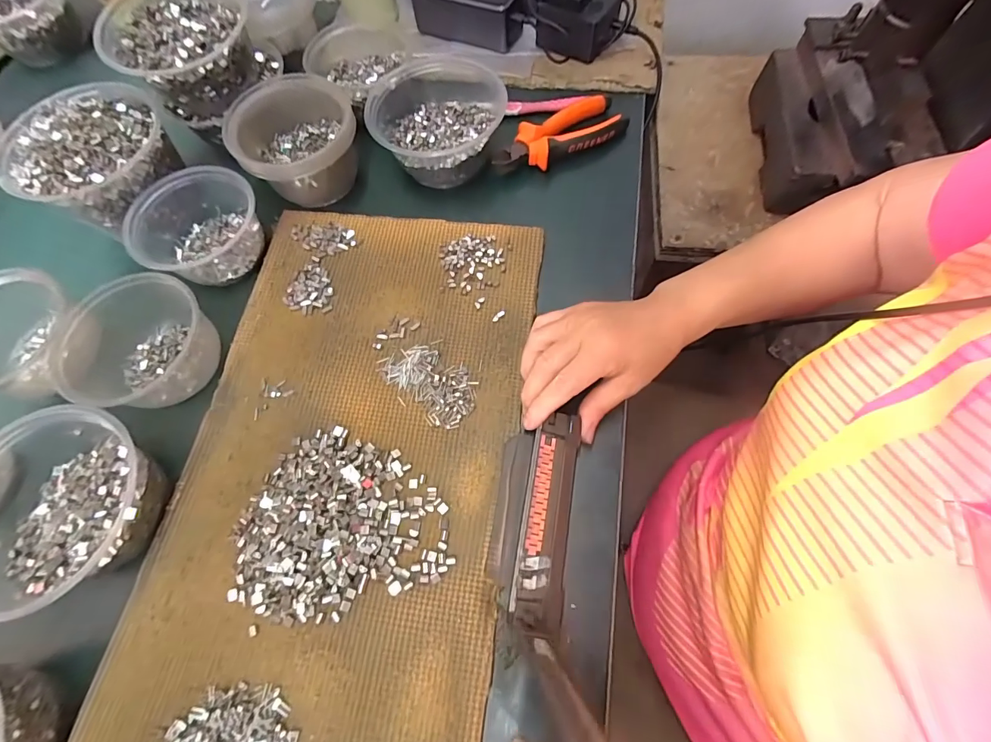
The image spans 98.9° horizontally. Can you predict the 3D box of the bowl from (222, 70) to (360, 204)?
[{"bbox_3d":[-0.191,-0.225,0.421,0.108,0.069,0.112,-1,68,2],"label":"bowl"}]

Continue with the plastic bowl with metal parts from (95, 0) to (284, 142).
[{"bbox_3d":[-0.299,-0.320,0.432,0.135,0.077,0.144,-1,68,2],"label":"plastic bowl with metal parts"}]

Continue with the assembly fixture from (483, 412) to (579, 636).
[{"bbox_3d":[0.027,0.101,0.304,0.054,0.024,0.142,8,67,6],"label":"assembly fixture"}]

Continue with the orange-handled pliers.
[{"bbox_3d":[0.069,-0.246,0.445,0.145,0.021,0.060,-32,70,-10],"label":"orange-handled pliers"}]

